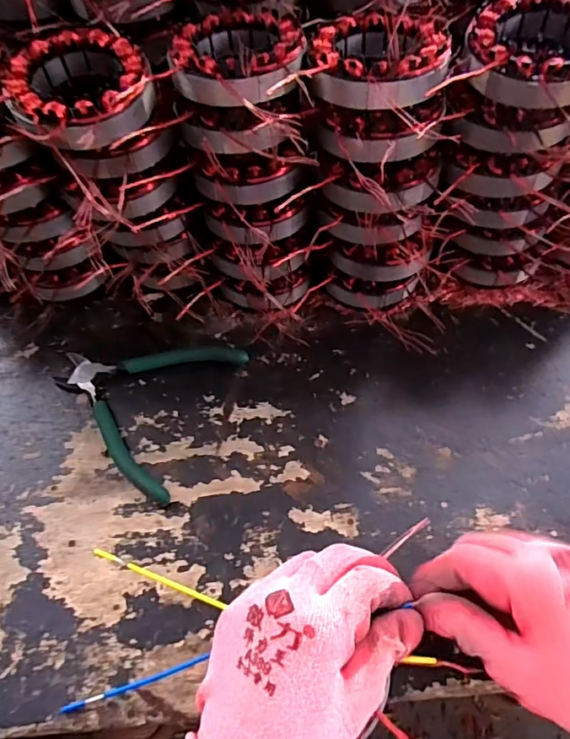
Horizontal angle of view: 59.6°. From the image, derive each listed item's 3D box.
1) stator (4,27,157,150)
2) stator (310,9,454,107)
[{"bbox_3d":[-0.127,-0.173,0.312,0.083,0.029,0.089,-1,59,2],"label":"stator"},{"bbox_3d":[0.060,-0.197,0.311,0.081,0.023,0.086,-1,59,2],"label":"stator"}]

